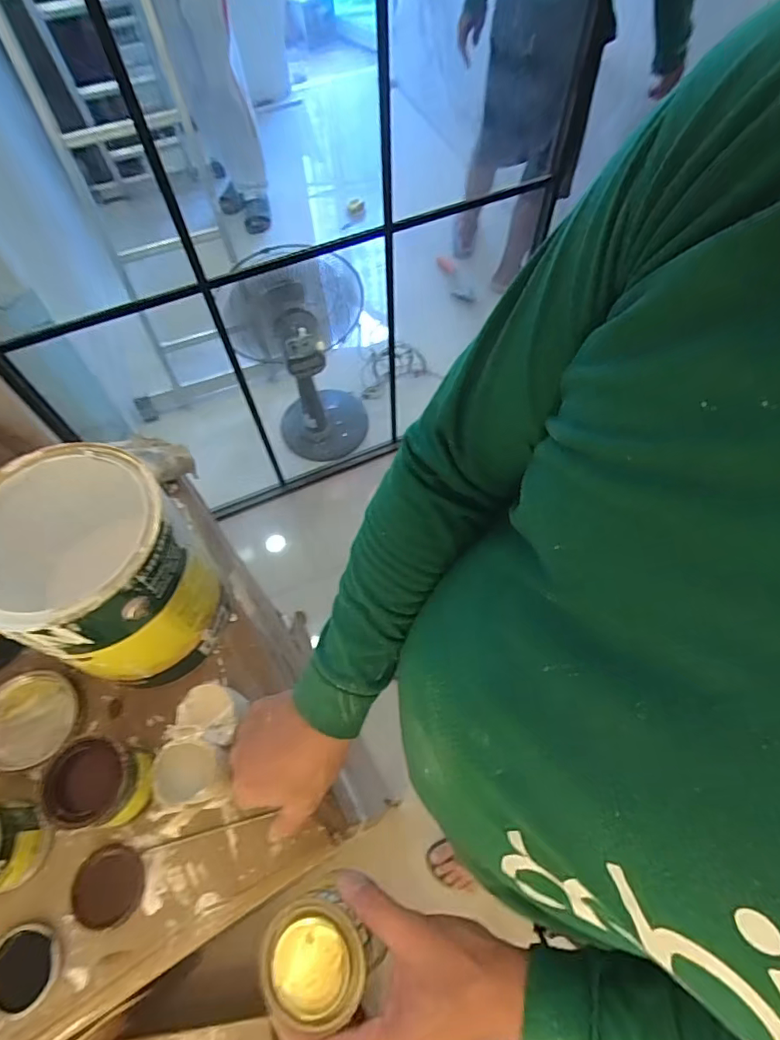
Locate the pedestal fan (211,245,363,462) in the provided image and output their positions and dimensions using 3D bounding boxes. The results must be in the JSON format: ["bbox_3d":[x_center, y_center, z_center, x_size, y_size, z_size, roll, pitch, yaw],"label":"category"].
[{"bbox_3d":[-0.225,-0.456,1.523,0.385,0.545,0.260,-22,64,-10],"label":"pedestal fan"}]

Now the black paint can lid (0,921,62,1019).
[{"bbox_3d":[-0.306,0.370,0.429,0.060,0.011,0.060,-1,62,1],"label":"black paint can lid"}]

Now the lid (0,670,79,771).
[{"bbox_3d":[-0.357,0.196,0.514,0.088,0.008,0.088,-1,62,1],"label":"lid"}]

